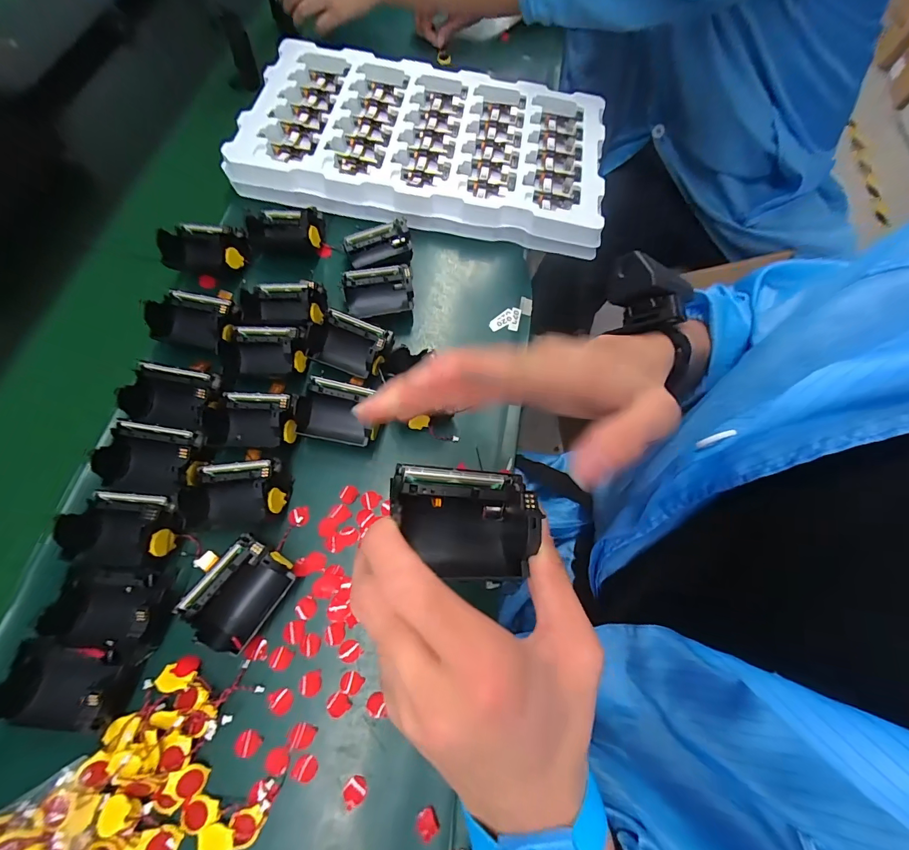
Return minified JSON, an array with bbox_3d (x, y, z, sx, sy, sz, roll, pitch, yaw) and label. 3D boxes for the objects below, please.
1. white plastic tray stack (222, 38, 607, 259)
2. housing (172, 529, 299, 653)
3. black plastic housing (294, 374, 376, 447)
[{"bbox_3d":[-0.029,-0.354,0.504,0.431,0.044,0.253,10,68,1],"label":"white plastic tray stack"},{"bbox_3d":[-0.162,0.127,0.299,0.053,0.035,0.076,33,71,10],"label":"housing"},{"bbox_3d":[-0.107,-0.010,0.362,0.065,0.024,0.053,11,68,2],"label":"black plastic housing"}]

